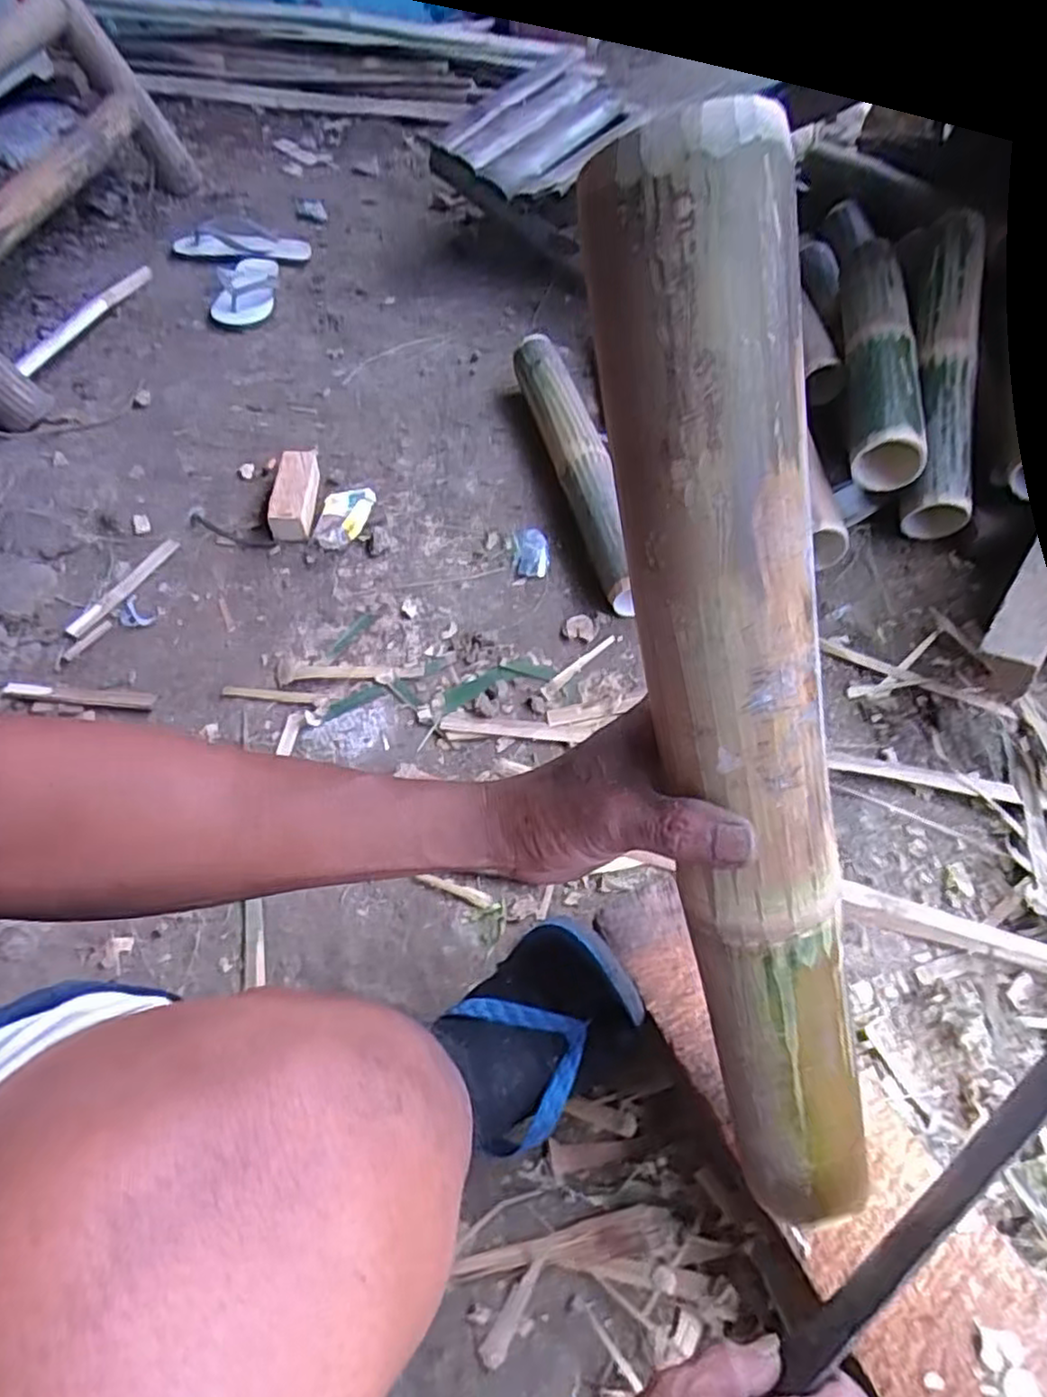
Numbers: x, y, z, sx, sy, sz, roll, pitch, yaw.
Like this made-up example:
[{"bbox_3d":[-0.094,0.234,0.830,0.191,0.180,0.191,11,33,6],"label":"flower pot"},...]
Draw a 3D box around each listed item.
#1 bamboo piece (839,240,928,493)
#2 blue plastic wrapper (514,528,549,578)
[{"bbox_3d":[0.477,-0.481,0.961,0.081,0.092,0.541,8,58,13],"label":"bamboo piece"},{"bbox_3d":[0.011,-0.187,0.900,0.042,0.007,0.085,-5,52,1],"label":"blue plastic wrapper"}]

